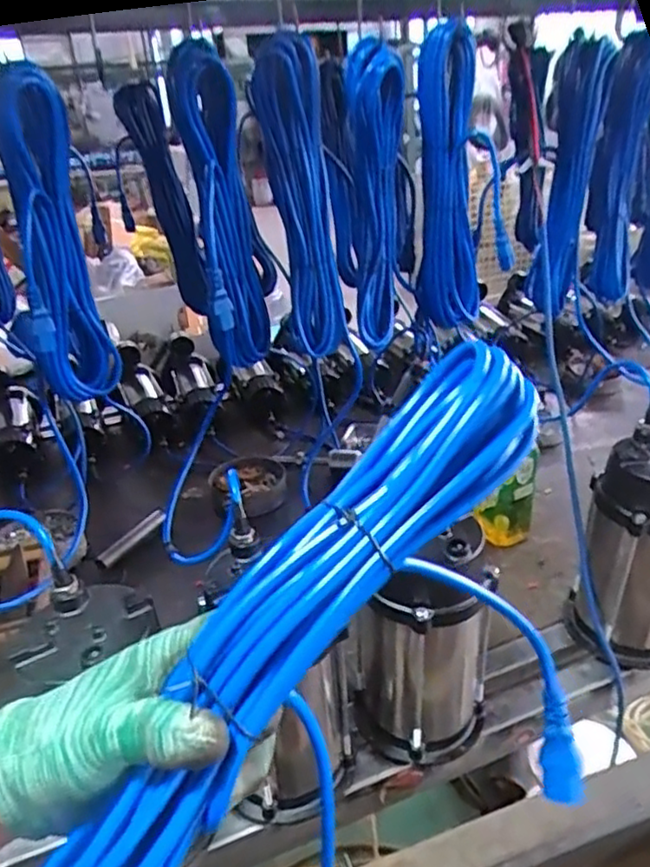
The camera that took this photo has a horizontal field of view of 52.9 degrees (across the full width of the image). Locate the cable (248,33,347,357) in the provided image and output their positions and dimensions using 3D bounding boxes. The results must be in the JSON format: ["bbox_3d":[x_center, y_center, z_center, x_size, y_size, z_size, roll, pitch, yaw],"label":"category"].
[{"bbox_3d":[-0.029,-0.270,0.782,0.083,0.335,0.112,-4,28,0],"label":"cable"}]

